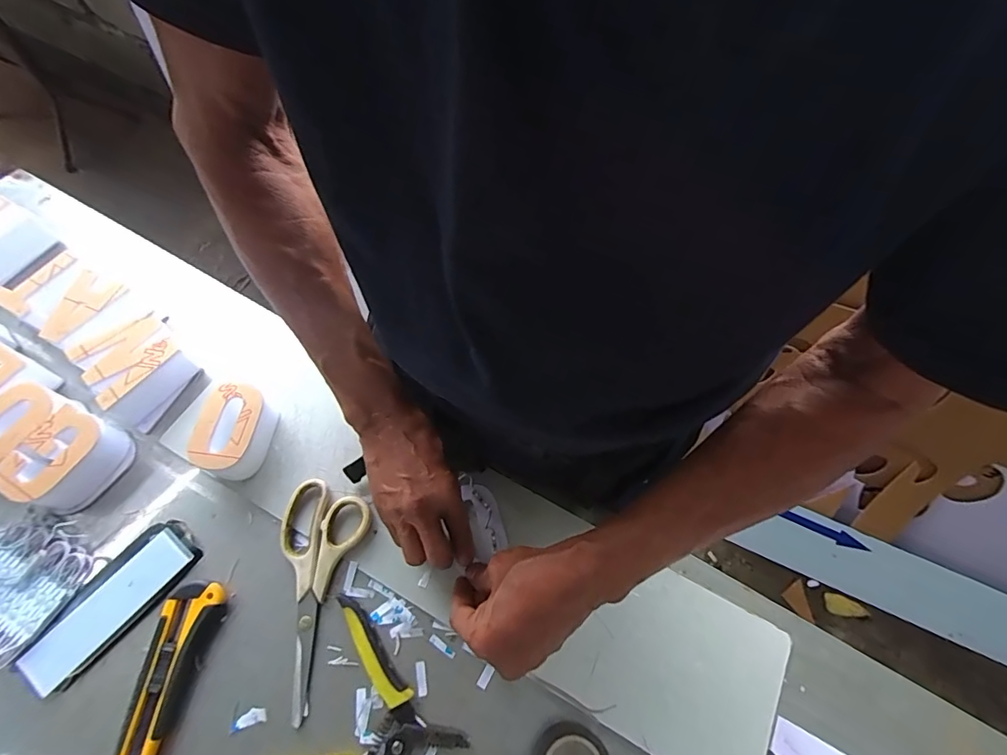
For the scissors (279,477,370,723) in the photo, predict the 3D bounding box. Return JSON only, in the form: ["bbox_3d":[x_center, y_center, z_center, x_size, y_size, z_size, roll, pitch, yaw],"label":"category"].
[{"bbox_3d":[-0.168,0.187,0.409,0.074,0.013,0.186,5,65,0],"label":"scissors"}]

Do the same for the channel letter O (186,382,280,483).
[{"bbox_3d":[-0.257,0.051,0.447,0.052,0.048,0.084,8,65,2],"label":"channel letter O"}]

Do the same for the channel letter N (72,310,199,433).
[{"bbox_3d":[-0.368,-0.011,0.472,0.081,0.051,0.092,32,68,12],"label":"channel letter N"}]

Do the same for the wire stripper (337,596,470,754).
[{"bbox_3d":[-0.106,0.278,0.369,0.144,0.015,0.136,24,67,9],"label":"wire stripper"}]

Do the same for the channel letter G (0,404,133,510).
[{"bbox_3d":[-0.400,0.077,0.432,0.058,0.050,0.082,24,67,9],"label":"channel letter G"}]

